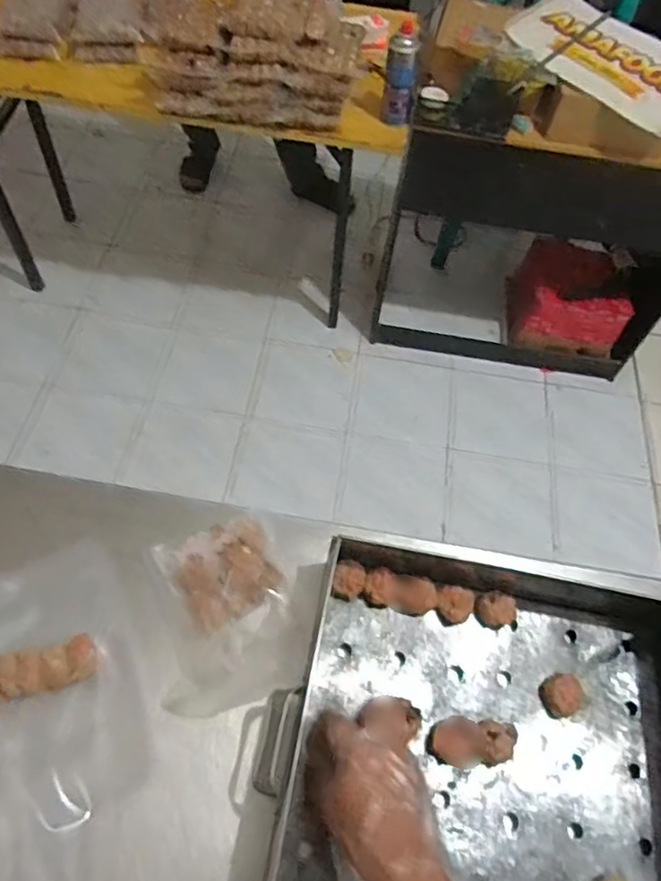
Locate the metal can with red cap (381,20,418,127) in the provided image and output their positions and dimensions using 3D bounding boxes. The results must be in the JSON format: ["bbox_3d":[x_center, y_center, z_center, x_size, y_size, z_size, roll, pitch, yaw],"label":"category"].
[{"bbox_3d":[0.146,-0.760,1.295,0.063,0.174,0.071,9,59,1],"label":"metal can with red cap"}]

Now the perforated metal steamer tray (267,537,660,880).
[{"bbox_3d":[0.160,0.325,0.622,0.429,0.085,0.427,11,59,2],"label":"perforated metal steamer tray"}]

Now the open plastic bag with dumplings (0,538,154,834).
[{"bbox_3d":[-0.296,0.245,0.654,0.179,0.048,0.281,-23,64,-17],"label":"open plastic bag with dumplings"}]

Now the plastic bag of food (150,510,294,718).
[{"bbox_3d":[-0.116,0.186,0.694,0.155,0.056,0.208,-8,60,-10],"label":"plastic bag of food"}]

